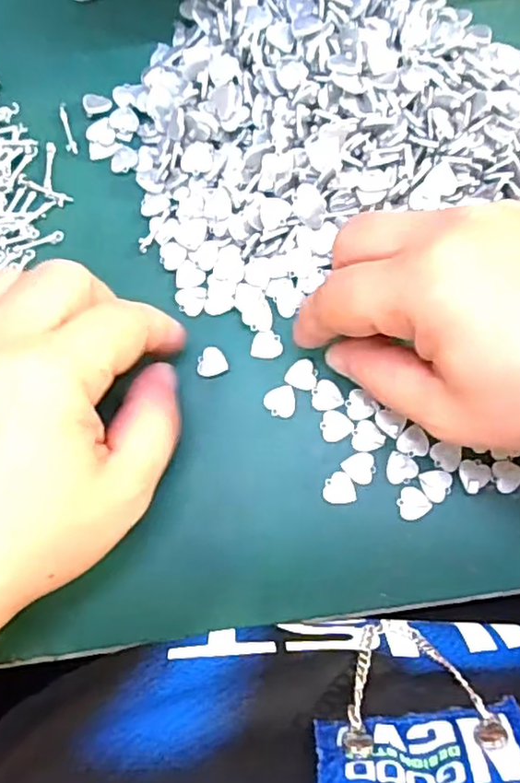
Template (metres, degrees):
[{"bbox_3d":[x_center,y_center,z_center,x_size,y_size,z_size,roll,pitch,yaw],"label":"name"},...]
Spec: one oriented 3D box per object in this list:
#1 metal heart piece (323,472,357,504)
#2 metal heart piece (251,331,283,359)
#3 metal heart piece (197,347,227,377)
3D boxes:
[{"bbox_3d":[0.031,0.037,0.246,0.013,0.004,0.012,0,80,-1],"label":"metal heart piece"},{"bbox_3d":[0.003,-0.019,0.256,0.012,0.004,0.011,2,85,-1],"label":"metal heart piece"},{"bbox_3d":[-0.020,-0.012,0.253,0.012,0.004,0.011,0,80,0],"label":"metal heart piece"}]

